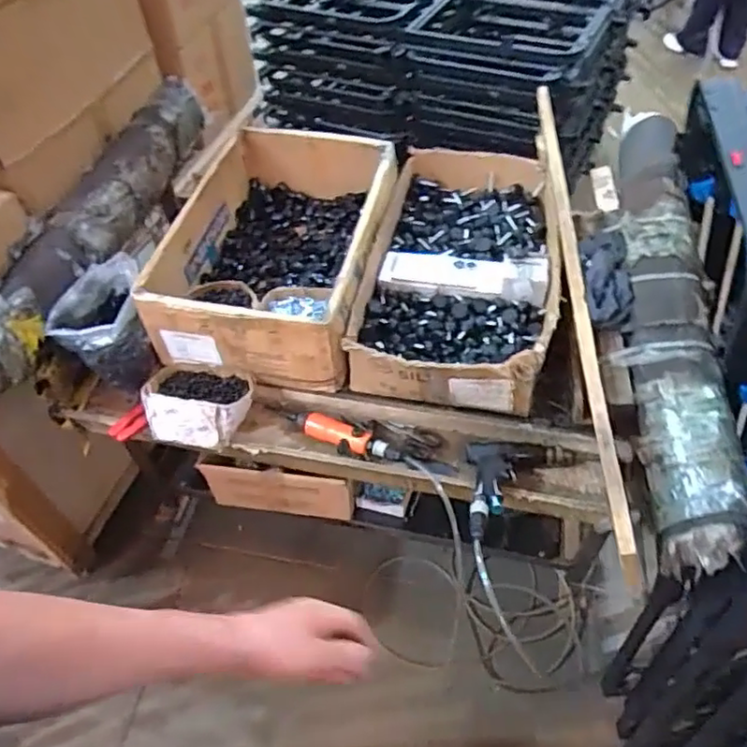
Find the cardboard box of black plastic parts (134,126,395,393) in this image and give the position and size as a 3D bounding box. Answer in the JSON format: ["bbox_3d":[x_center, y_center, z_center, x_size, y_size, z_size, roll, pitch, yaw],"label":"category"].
[{"bbox_3d":[-0.186,-0.242,1.195,0.387,0.169,0.521,9,52,10],"label":"cardboard box of black plastic parts"}]

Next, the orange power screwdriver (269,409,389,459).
[{"bbox_3d":[-0.076,0.097,1.061,0.225,0.034,0.039,21,55,19],"label":"orange power screwdriver"}]

